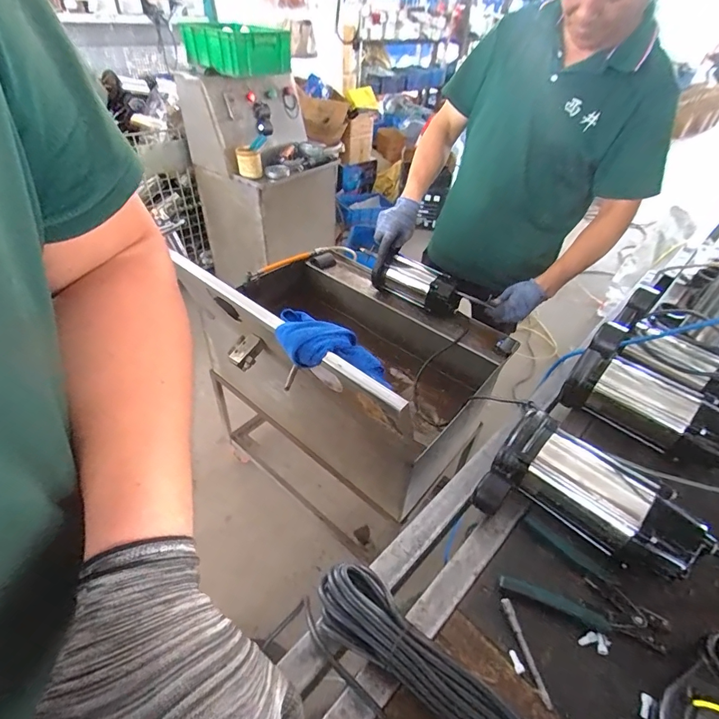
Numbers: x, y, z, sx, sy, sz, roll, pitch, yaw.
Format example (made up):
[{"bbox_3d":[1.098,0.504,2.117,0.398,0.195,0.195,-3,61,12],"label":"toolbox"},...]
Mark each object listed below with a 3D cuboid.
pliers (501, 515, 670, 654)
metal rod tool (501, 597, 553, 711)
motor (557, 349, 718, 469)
[{"bbox_3d":[0.273,0.271,0.502,0.178,0.010,0.101,20,44,17],"label":"pliers"},{"bbox_3d":[0.182,0.316,0.451,0.010,0.009,0.101,-7,43,-12],"label":"metal rod tool"},{"bbox_3d":[0.468,0.070,0.665,0.236,0.103,0.100,34,49,29],"label":"motor"}]

